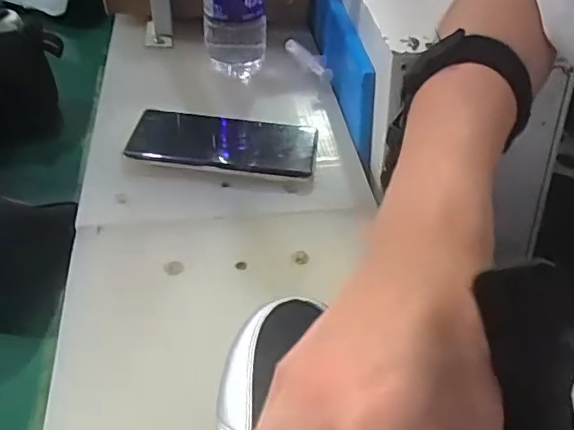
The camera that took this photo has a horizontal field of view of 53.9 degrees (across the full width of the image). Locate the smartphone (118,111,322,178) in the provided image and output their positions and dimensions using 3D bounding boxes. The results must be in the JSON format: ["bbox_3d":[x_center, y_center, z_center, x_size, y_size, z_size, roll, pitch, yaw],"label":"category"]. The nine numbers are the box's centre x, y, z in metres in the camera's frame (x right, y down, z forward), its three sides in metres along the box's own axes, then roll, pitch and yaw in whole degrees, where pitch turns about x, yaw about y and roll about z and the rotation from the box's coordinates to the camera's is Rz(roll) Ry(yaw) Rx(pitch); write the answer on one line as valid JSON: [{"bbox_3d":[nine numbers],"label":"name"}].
[{"bbox_3d":[-0.056,-0.066,0.504,0.160,0.013,0.080,1,46,-1],"label":"smartphone"}]

